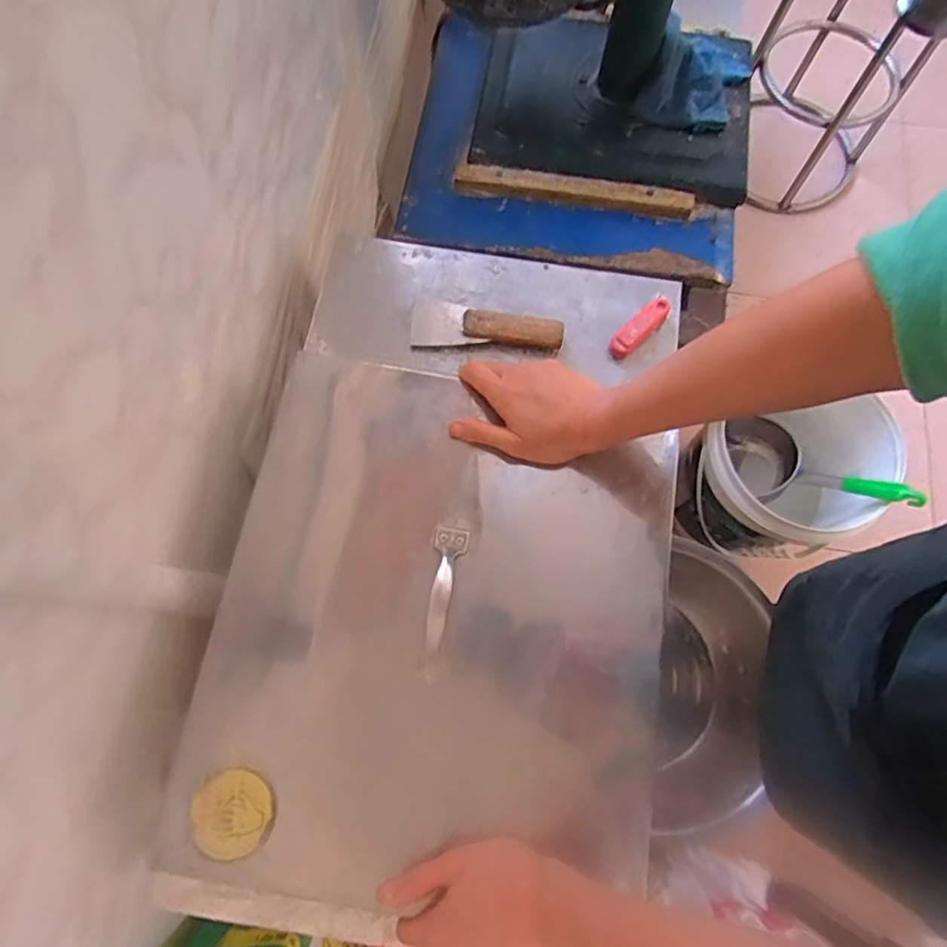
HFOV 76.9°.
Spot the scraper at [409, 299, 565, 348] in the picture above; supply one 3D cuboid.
[{"bbox_3d":[0.012,-0.143,0.561,0.140,0.019,0.050,3,72,-1],"label":"scraper"}]

